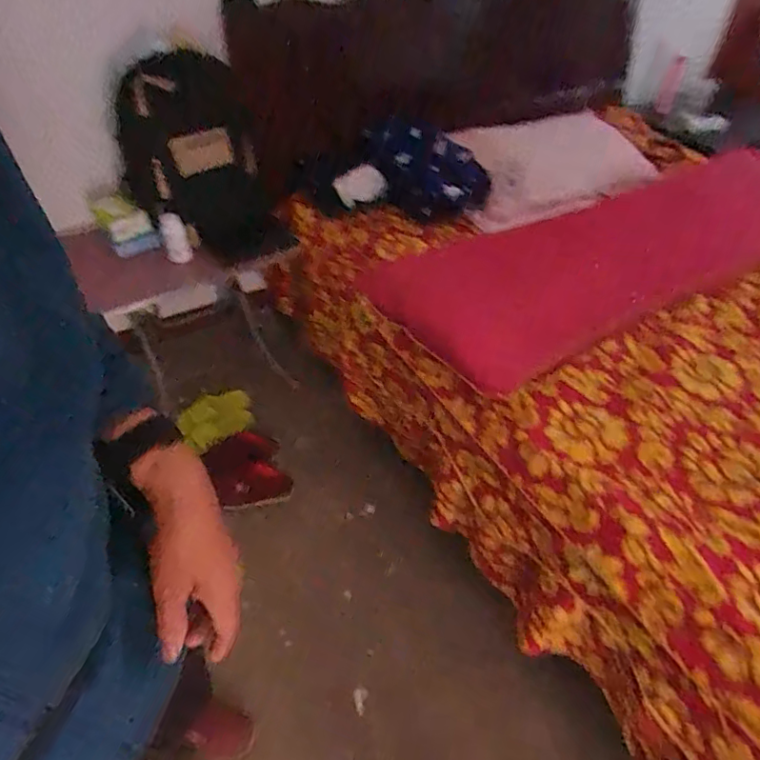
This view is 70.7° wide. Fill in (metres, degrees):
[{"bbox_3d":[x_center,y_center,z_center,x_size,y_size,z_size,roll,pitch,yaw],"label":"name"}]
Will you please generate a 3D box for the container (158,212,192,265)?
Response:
[{"bbox_3d":[-0.506,-0.347,1.323,0.056,0.110,0.066,-19,49,-20],"label":"container"}]

